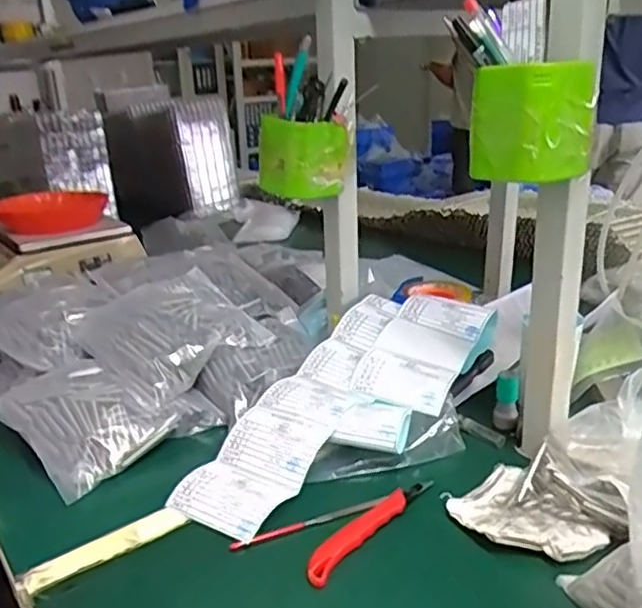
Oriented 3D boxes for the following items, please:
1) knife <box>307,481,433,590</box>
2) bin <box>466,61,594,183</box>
[{"bbox_3d":[0.041,0.183,0.543,0.025,0.010,0.153,16,27,40],"label":"knife"},{"bbox_3d":[0.157,-0.138,0.487,0.064,0.081,0.069,-17,25,-36],"label":"bin"}]

